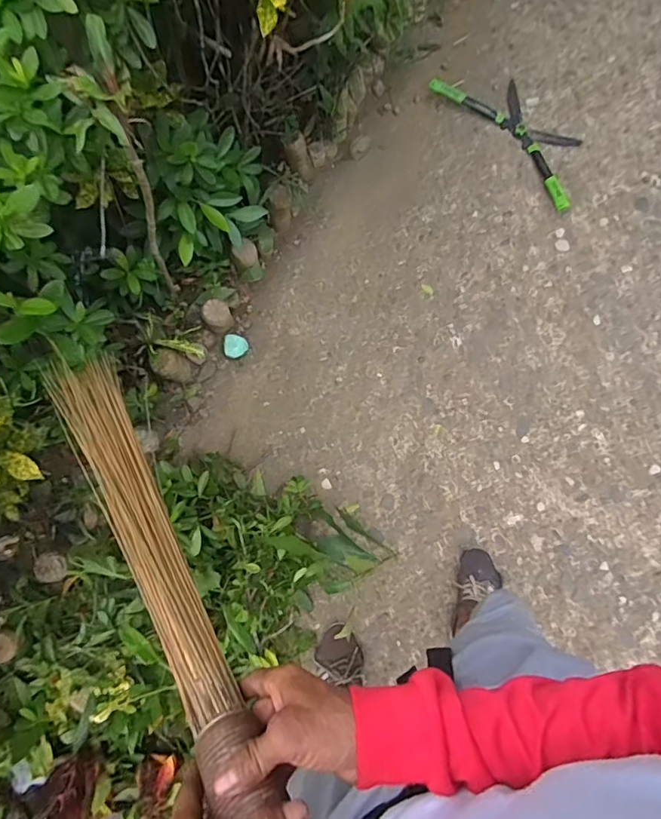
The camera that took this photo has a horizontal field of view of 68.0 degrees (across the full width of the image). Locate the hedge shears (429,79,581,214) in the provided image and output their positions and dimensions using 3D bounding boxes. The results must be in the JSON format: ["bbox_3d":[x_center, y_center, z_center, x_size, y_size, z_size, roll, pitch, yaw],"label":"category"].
[{"bbox_3d":[0.631,-0.912,1.587,0.259,0.042,0.578,-38,78,-9],"label":"hedge shears"}]

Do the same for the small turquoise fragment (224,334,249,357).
[{"bbox_3d":[-0.278,-0.186,1.447,0.065,0.034,0.066,0,75,0],"label":"small turquoise fragment"}]

